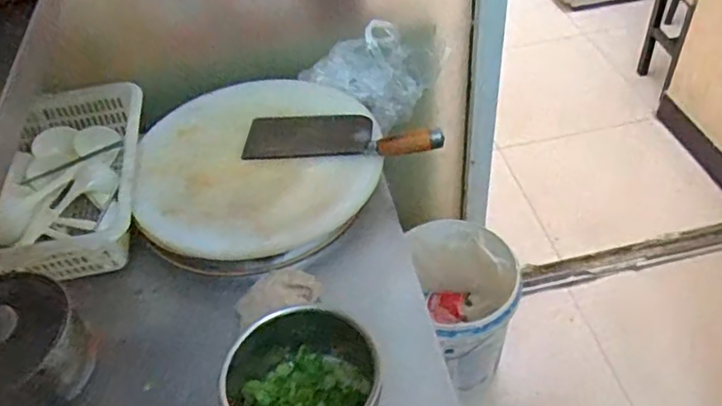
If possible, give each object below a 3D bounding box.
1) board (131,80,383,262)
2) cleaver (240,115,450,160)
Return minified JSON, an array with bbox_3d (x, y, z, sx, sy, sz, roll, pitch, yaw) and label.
[{"bbox_3d":[-0.153,-0.069,0.915,0.342,0.049,0.338,-3,46,3],"label":"board"},{"bbox_3d":[-0.028,-0.109,0.915,0.293,0.040,0.102,-1,46,6],"label":"cleaver"}]

